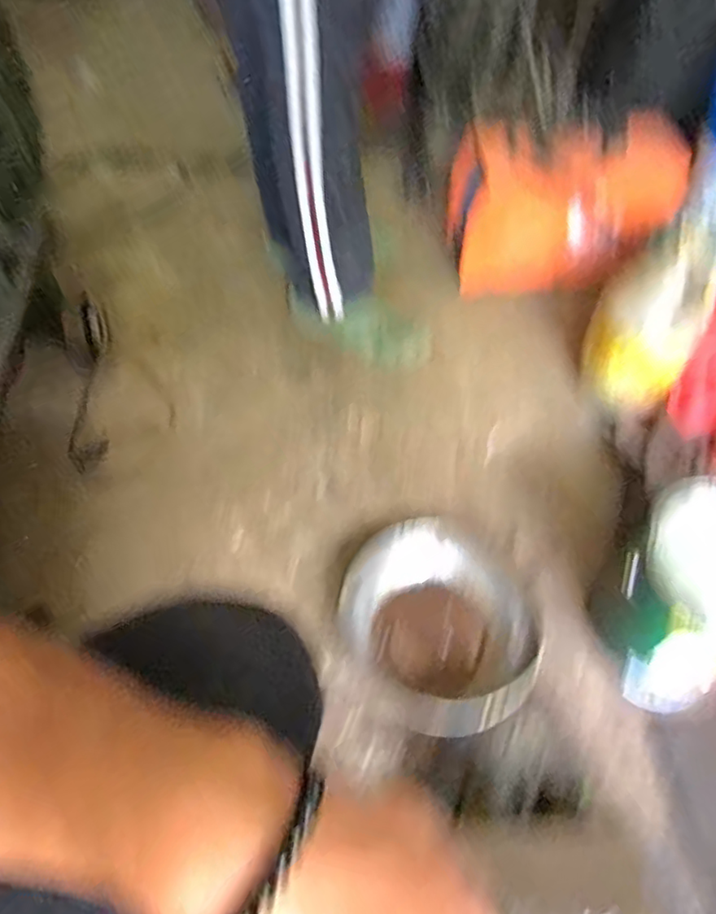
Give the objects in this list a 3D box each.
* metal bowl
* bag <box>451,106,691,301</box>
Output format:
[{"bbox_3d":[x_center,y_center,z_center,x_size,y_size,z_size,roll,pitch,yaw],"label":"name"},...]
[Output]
[{"bbox_3d":[0.110,0.209,0.769,0.228,0.098,0.260,-23,55,-17],"label":"metal bowl"},{"bbox_3d":[0.380,-0.474,1.159,0.392,0.229,0.220,-2,52,-1],"label":"bag"}]

